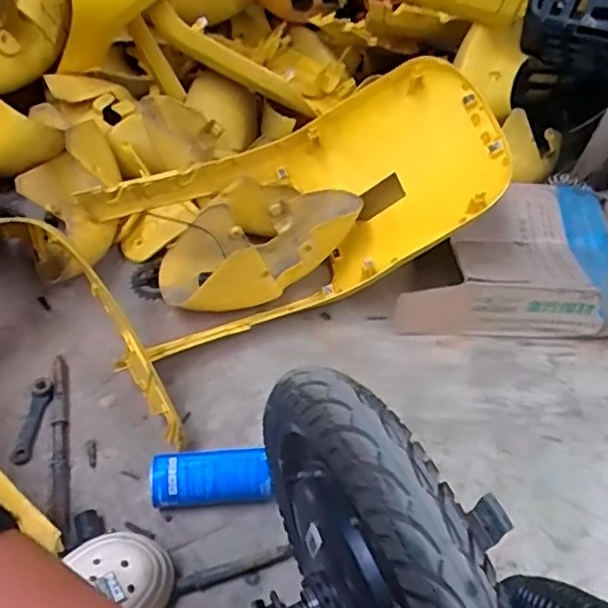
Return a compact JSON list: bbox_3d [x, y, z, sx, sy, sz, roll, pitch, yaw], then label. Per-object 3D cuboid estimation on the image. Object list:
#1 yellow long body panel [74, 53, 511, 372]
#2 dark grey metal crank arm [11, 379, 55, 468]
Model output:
[{"bbox_3d":[-0.008,-0.169,0.972,0.628,0.224,0.318,-13,51,-15],"label":"yellow long body panel"},{"bbox_3d":[-0.372,0.163,0.857,0.033,0.022,0.130,2,49,-3],"label":"dark grey metal crank arm"}]

